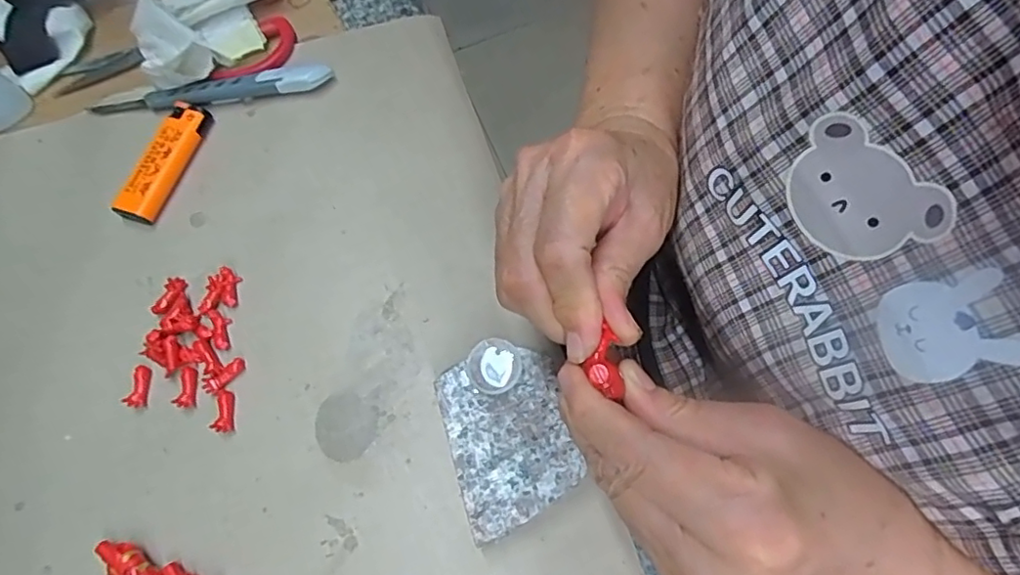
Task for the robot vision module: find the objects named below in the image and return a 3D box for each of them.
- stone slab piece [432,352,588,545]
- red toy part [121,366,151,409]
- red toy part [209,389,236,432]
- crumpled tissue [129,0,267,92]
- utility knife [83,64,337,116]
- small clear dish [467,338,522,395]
[{"bbox_3d":[0.000,0.075,0.280,0.057,0.020,0.078,-17,69,-2],"label":"stone slab piece"},{"bbox_3d":[-0.202,0.053,0.307,0.010,0.005,0.023,-4,69,1],"label":"red toy part"},{"bbox_3d":[-0.152,0.065,0.301,0.010,0.005,0.022,-6,69,3],"label":"red toy part"},{"bbox_3d":[-0.191,-0.171,0.364,0.062,0.039,0.107,29,75,15],"label":"crumpled tissue"},{"bbox_3d":[-0.192,-0.125,0.360,0.156,0.015,0.017,-7,69,2],"label":"utility knife"},{"bbox_3d":[-0.008,0.039,0.282,0.026,0.006,0.026,-3,71,8],"label":"small clear dish"}]

